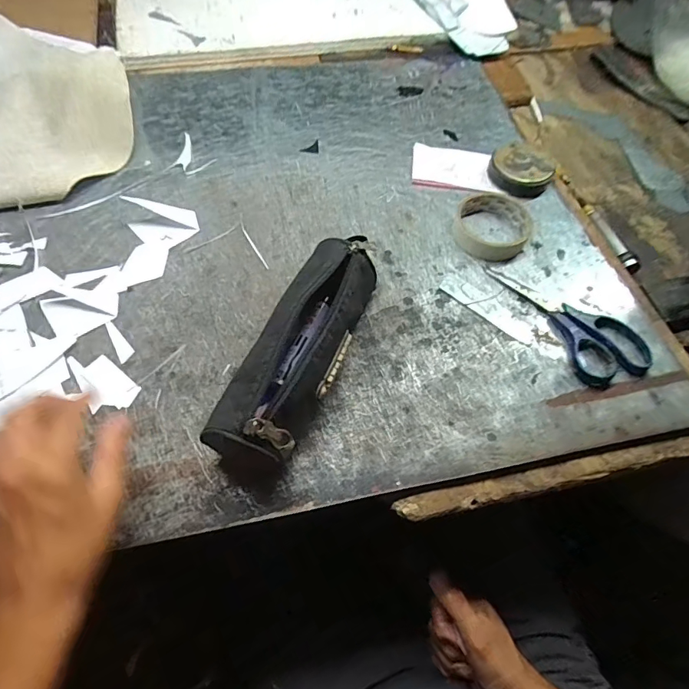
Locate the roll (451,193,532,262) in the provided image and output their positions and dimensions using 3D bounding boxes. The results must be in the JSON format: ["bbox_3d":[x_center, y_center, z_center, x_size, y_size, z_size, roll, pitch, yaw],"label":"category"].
[{"bbox_3d":[0.165,-0.135,0.512,0.084,0.023,0.087,2,60,-3],"label":"roll"}]

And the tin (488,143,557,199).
[{"bbox_3d":[0.214,-0.219,0.562,0.068,0.028,0.079,-17,62,-13],"label":"tin"}]

